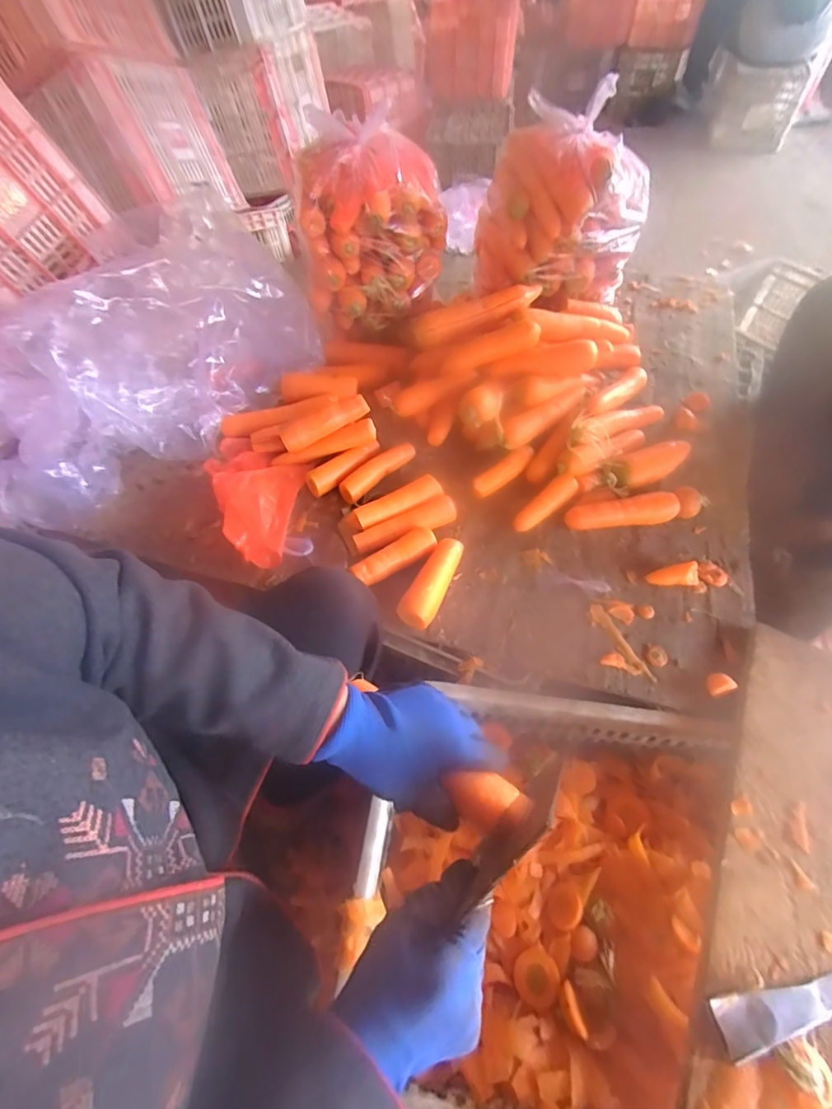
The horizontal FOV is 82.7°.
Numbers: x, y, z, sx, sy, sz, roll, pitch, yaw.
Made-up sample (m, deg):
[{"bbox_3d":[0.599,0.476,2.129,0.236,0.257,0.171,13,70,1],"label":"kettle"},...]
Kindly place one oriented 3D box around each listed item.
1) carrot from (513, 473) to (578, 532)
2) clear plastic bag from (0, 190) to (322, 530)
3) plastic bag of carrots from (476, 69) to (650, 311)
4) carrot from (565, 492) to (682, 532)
[{"bbox_3d":[0.186,-0.075,0.681,0.115,0.024,0.036,-35,60,-20],"label":"carrot"},{"bbox_3d":[-0.430,-0.294,0.728,0.240,0.227,0.568,37,64,26],"label":"clear plastic bag"},{"bbox_3d":[0.239,-0.590,0.814,0.228,0.225,0.211,-19,56,-10],"label":"plastic bag of carrots"},{"bbox_3d":[0.290,-0.060,0.667,0.152,0.032,0.037,-5,54,-1],"label":"carrot"}]

